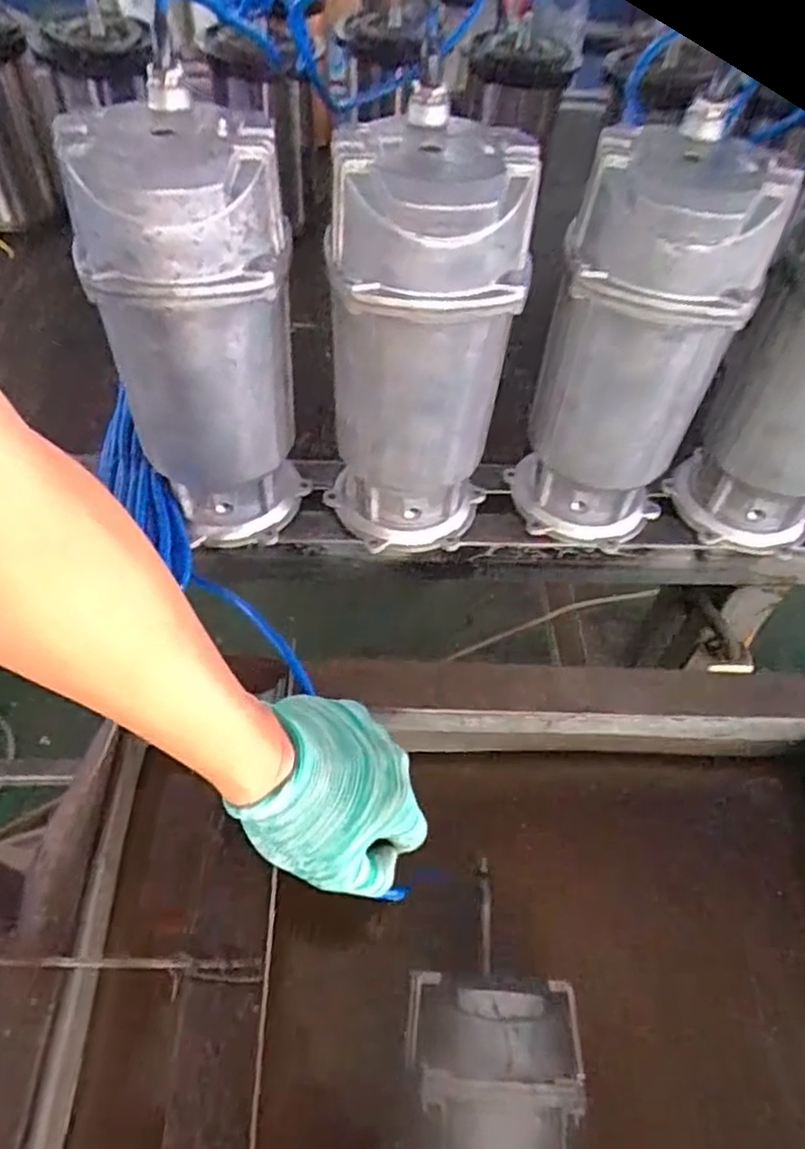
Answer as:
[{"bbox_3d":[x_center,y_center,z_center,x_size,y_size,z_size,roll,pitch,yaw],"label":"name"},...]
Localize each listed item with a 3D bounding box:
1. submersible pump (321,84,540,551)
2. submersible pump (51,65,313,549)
[{"bbox_3d":[0.009,-0.153,0.519,0.126,0.290,0.105,7,52,0],"label":"submersible pump"},{"bbox_3d":[-0.140,-0.151,0.505,0.123,0.292,0.111,-13,55,-15],"label":"submersible pump"}]

